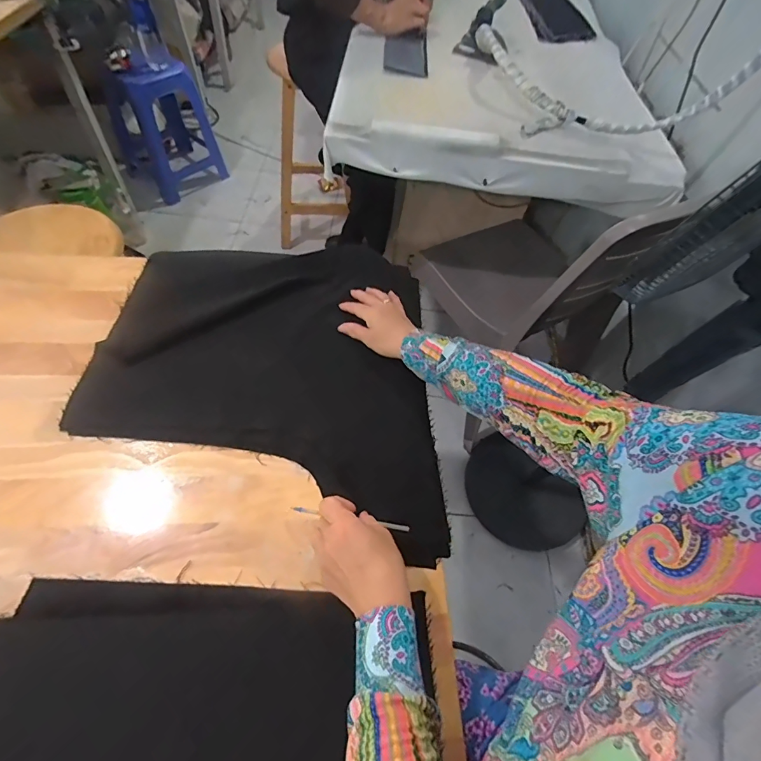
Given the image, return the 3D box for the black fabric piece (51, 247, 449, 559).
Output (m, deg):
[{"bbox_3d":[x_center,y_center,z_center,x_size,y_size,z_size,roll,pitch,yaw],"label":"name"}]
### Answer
[{"bbox_3d":[-0.151,-0.014,0.537,0.448,0.052,0.417,3,59,-2],"label":"black fabric piece"}]

